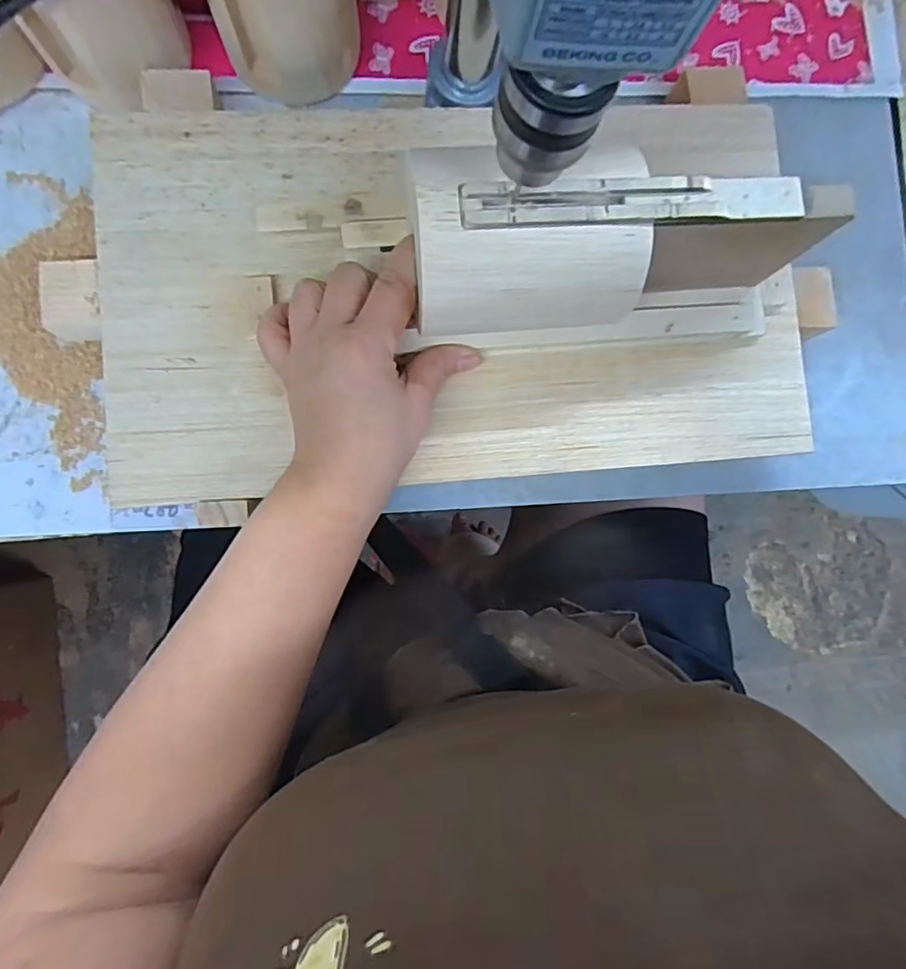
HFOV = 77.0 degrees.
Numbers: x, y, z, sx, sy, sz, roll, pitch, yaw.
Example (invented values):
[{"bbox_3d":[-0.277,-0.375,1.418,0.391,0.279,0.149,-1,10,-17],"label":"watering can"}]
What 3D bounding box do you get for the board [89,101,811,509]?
[{"bbox_3d":[0.006,-0.108,0.311,0.382,0.017,0.210,-5,87,-6],"label":"board"}]

